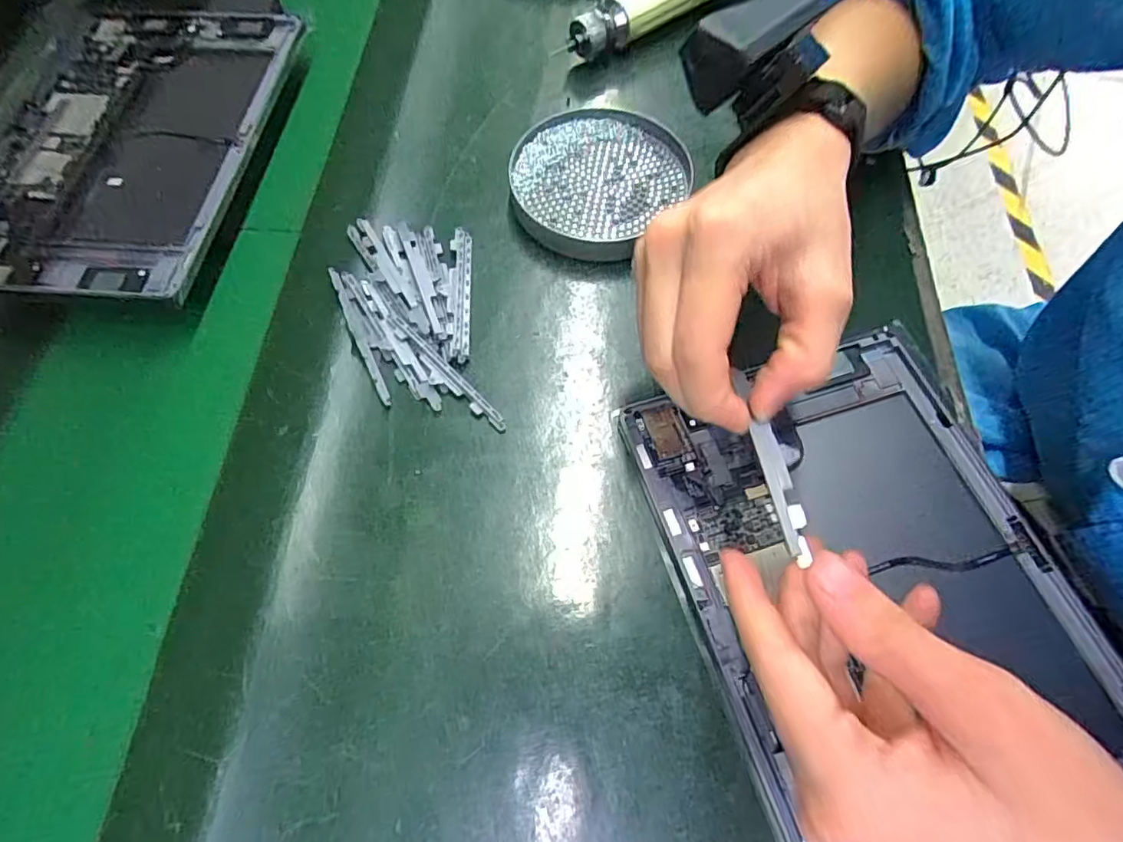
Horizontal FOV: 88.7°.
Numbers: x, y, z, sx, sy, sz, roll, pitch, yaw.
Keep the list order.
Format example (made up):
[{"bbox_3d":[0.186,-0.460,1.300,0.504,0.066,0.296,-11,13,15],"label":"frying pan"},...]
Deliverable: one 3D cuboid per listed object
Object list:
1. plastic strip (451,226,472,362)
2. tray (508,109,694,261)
[{"bbox_3d":[-0.059,-0.077,0.339,0.012,0.004,0.094,-4,64,-1],"label":"plastic strip"},{"bbox_3d":[0.020,-0.156,0.376,0.102,0.020,0.121,33,70,16],"label":"tray"}]

